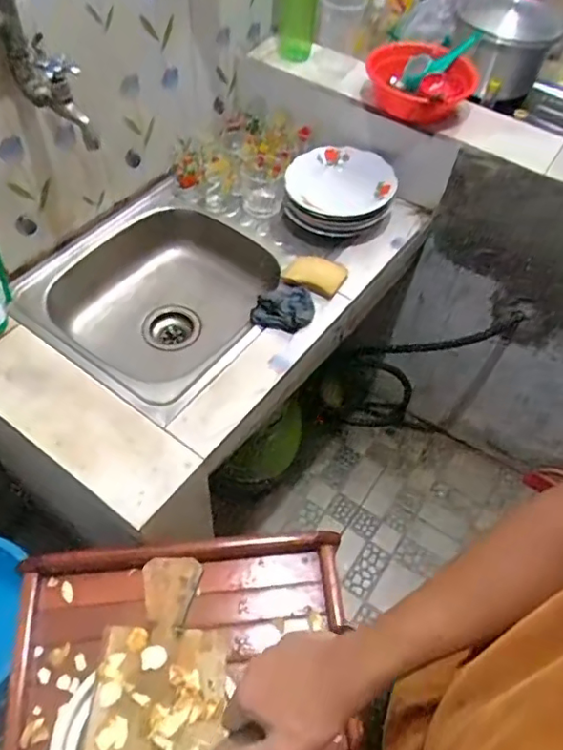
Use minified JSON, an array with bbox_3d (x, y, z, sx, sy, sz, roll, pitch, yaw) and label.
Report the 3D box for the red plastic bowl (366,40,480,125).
[{"bbox_3d":[0.264,-0.572,1.092,0.199,0.092,0.228,14,55,5],"label":"red plastic bowl"}]

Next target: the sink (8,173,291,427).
[{"bbox_3d":[-0.214,-0.115,1.050,0.373,0.179,0.417,30,58,16],"label":"sink"}]

